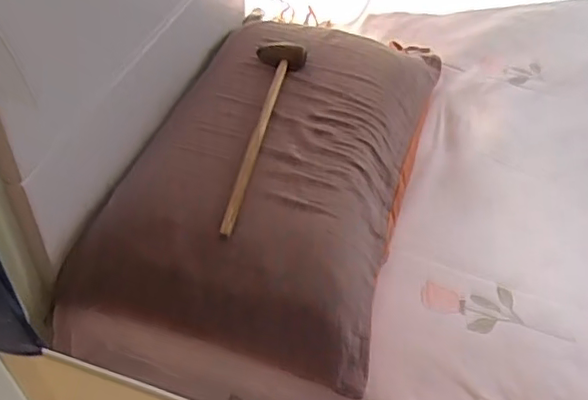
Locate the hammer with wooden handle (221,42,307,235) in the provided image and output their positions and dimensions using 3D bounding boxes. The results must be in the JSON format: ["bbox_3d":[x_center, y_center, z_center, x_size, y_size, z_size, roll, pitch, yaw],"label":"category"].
[{"bbox_3d":[-0.042,-0.108,0.849,0.073,0.025,0.390,9,48,2],"label":"hammer with wooden handle"}]

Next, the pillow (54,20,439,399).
[{"bbox_3d":[-0.018,-0.059,0.887,0.379,0.122,0.608,15,48,7],"label":"pillow"}]

